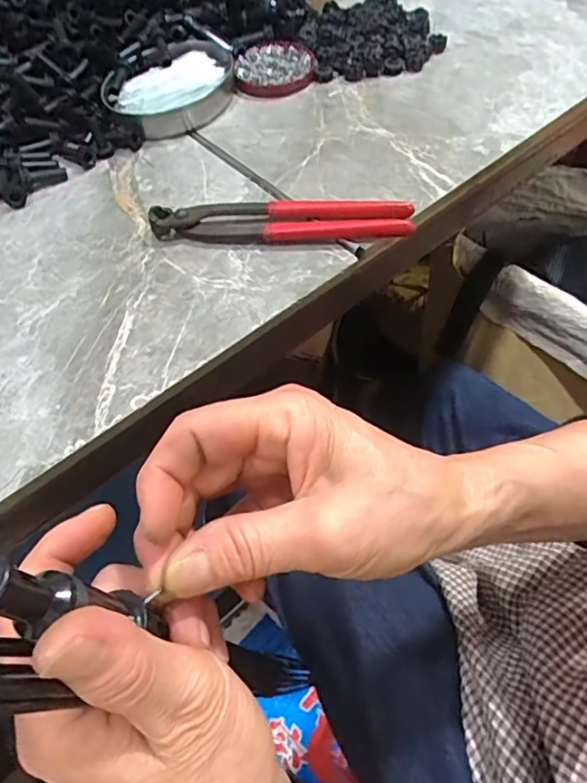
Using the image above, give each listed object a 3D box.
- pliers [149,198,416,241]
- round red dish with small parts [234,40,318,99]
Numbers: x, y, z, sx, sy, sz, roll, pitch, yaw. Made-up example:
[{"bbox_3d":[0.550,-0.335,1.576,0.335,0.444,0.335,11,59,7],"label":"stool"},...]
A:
[{"bbox_3d":[-0.010,-0.133,0.418,0.198,0.017,0.036,1,57,4],"label":"pliers"},{"bbox_3d":[-0.018,-0.326,0.542,0.080,0.018,0.080,-1,57,2],"label":"round red dish with small parts"}]

